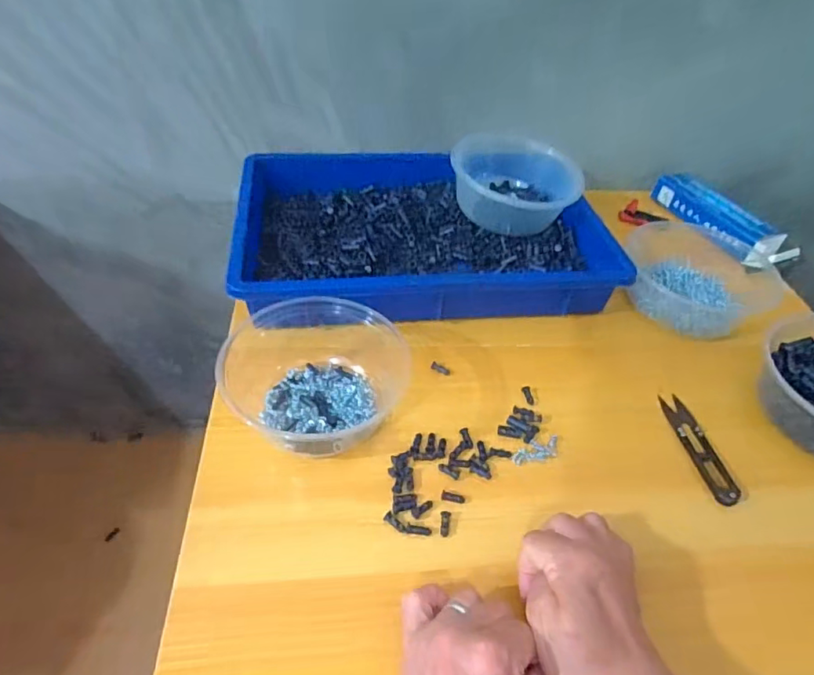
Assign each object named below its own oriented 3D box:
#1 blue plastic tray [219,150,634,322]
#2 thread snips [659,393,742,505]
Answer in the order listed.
[{"bbox_3d":[0.009,-0.120,0.578,0.362,0.052,0.265,-4,46,-11],"label":"blue plastic tray"},{"bbox_3d":[0.231,0.085,0.430,0.022,0.012,0.101,-1,45,-7],"label":"thread snips"}]

